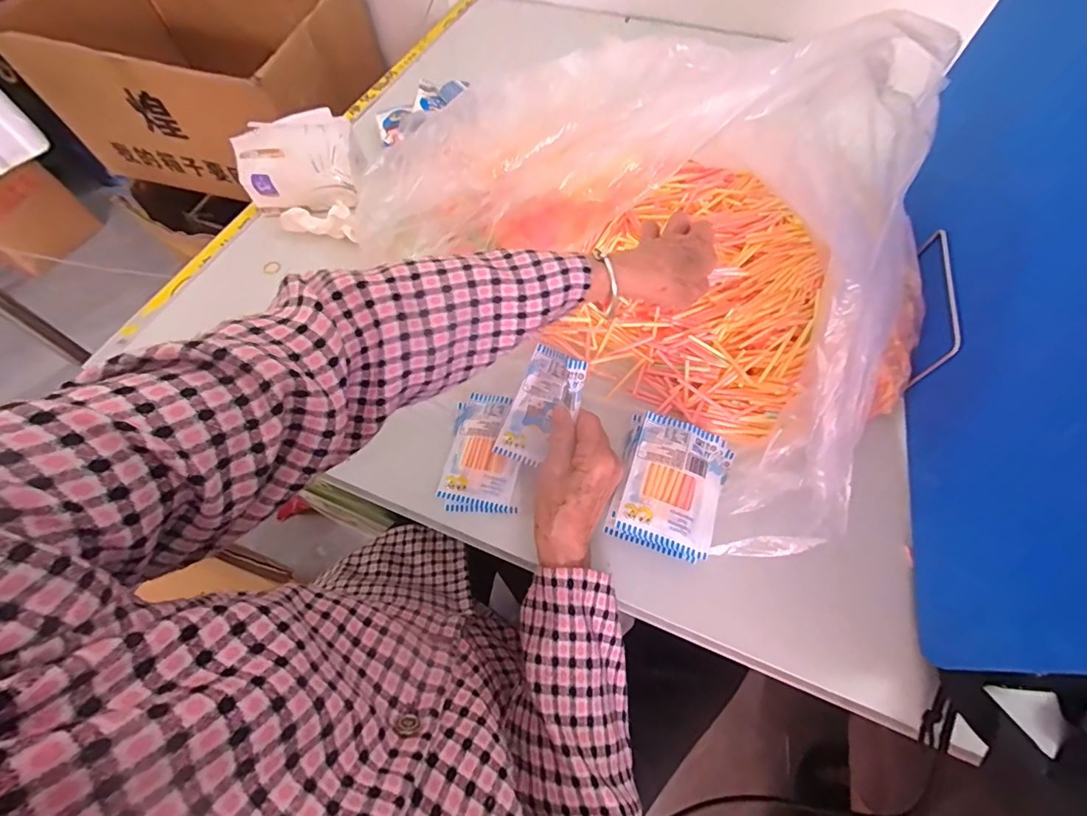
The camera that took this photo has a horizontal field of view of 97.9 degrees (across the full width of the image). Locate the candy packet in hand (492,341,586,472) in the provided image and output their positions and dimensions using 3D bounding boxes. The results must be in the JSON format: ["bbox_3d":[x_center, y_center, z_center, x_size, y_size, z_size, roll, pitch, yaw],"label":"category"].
[{"bbox_3d":[-0.001,0.001,0.401,0.055,0.024,0.098,26,92,33],"label":"candy packet in hand"}]

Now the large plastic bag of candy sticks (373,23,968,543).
[{"bbox_3d":[0.123,-0.166,0.432,0.366,0.192,0.492,-38,65,-17],"label":"large plastic bag of candy sticks"}]

